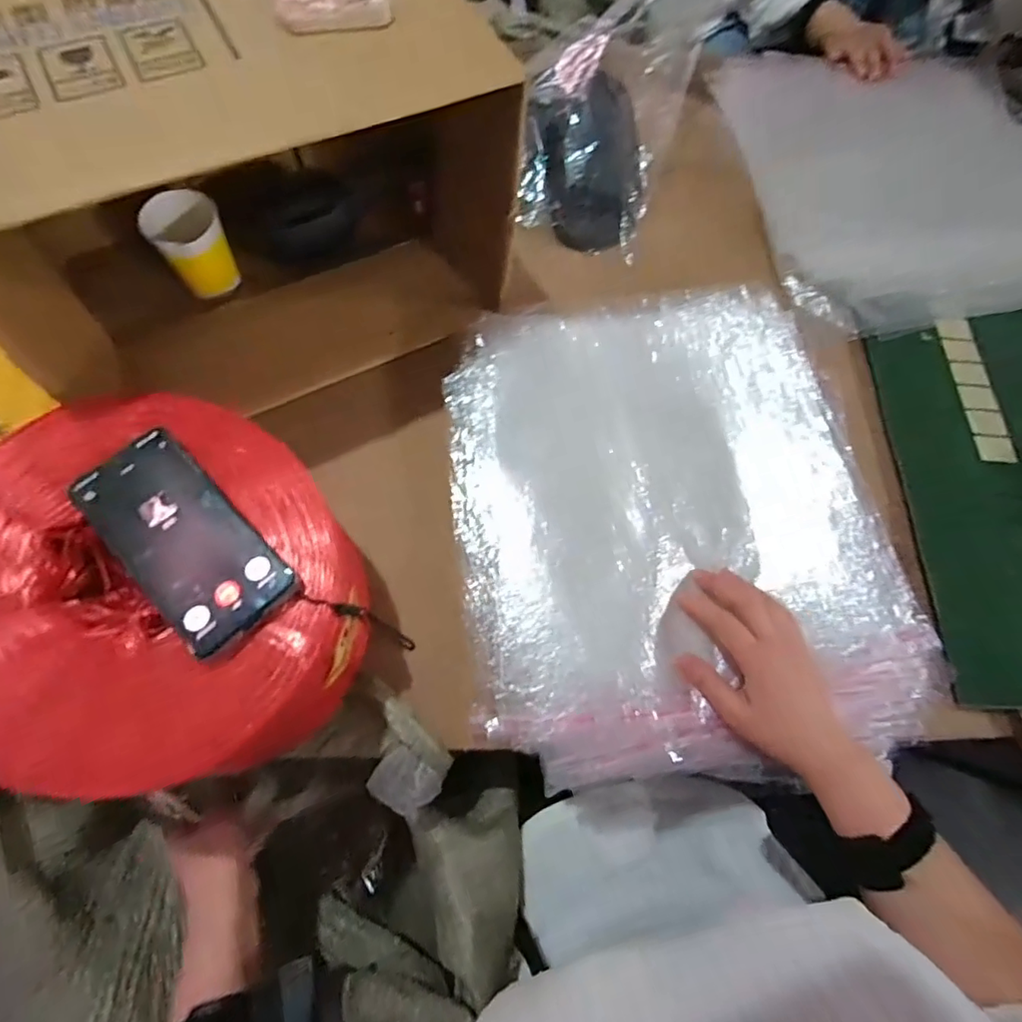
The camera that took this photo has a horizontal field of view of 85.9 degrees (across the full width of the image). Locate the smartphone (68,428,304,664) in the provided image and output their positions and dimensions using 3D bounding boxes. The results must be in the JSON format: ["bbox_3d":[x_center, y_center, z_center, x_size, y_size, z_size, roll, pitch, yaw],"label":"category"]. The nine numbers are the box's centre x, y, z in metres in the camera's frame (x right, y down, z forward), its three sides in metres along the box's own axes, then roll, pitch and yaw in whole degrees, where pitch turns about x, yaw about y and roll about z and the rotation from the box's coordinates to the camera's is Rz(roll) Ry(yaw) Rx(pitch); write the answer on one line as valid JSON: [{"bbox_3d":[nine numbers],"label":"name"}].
[{"bbox_3d":[-0.219,0.018,0.367,0.159,0.015,0.074,43,72,14],"label":"smartphone"}]

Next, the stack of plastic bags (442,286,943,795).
[{"bbox_3d":[0.147,-0.003,0.507,0.388,0.052,0.444,-10,69,-7],"label":"stack of plastic bags"}]

